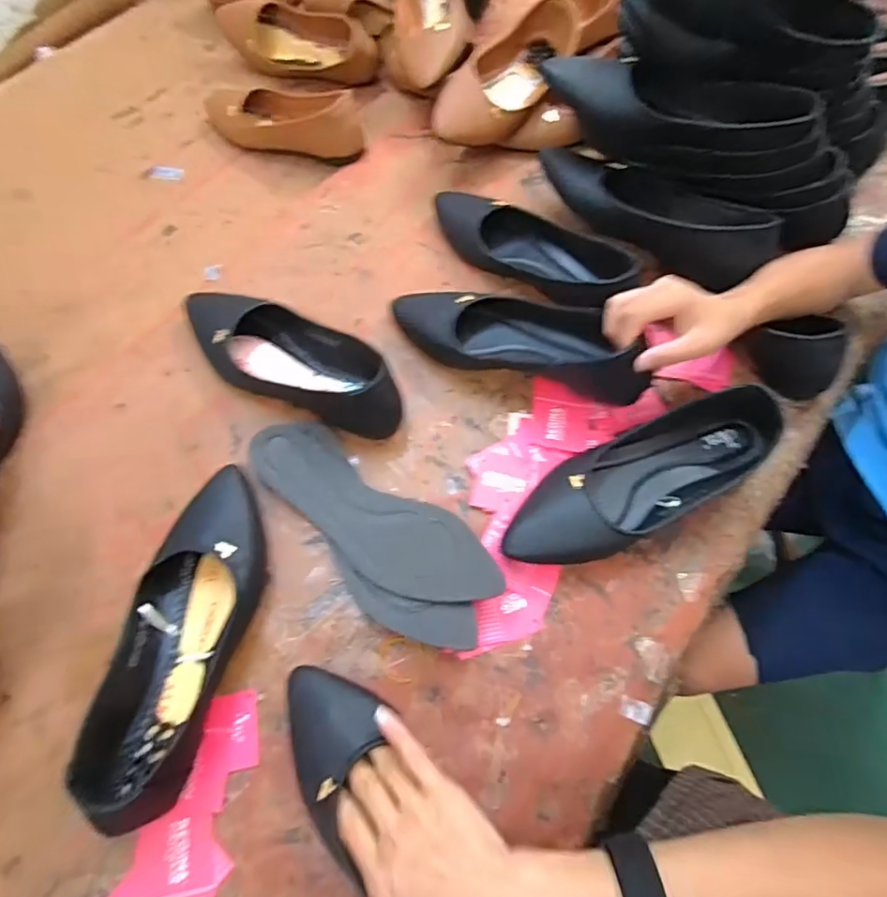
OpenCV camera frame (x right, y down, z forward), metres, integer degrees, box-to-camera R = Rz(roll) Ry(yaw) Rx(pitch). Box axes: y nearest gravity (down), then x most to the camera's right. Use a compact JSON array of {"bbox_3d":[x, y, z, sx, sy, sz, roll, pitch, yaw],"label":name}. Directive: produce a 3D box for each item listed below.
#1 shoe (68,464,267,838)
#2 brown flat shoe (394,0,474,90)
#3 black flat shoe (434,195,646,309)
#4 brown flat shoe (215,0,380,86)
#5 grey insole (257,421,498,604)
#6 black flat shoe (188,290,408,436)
[{"bbox_3d":[-0.205,0.136,0.434,0.094,0.058,0.263,13,67,8],"label":"shoe"},{"bbox_3d":[-0.018,-0.554,0.702,0.092,0.067,0.216,-2,63,0],"label":"brown flat shoe"},{"bbox_3d":[0.093,-0.219,0.588,0.222,0.050,0.090,35,69,17],"label":"black flat shoe"},{"bbox_3d":[-0.208,-0.577,0.790,0.244,0.068,0.066,19,65,10],"label":"brown flat shoe"},{"bbox_3d":[-0.063,0.057,0.486,0.247,0.022,0.079,34,71,16],"label":"grey insole"},{"bbox_3d":[-0.153,-0.094,0.543,0.260,0.056,0.088,23,69,12],"label":"black flat shoe"}]

